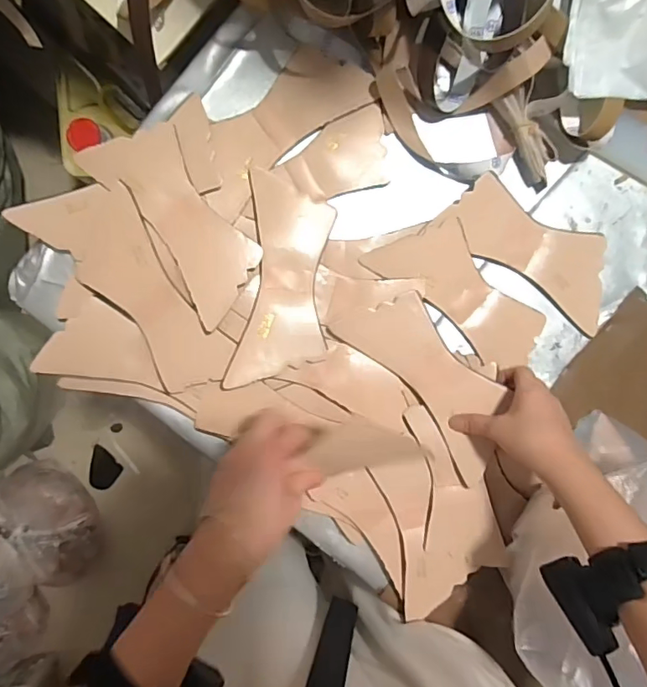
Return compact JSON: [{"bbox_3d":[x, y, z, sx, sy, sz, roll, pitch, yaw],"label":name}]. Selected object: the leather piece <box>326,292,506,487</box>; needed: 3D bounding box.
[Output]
[{"bbox_3d":[0.118,0.038,0.546,0.089,0.008,0.216,-41,88,8],"label":"leather piece"}]

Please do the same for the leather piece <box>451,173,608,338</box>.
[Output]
[{"bbox_3d":[0.239,-0.104,0.553,0.205,0.020,0.088,33,93,-6],"label":"leather piece"}]

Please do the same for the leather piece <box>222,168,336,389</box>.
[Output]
[{"bbox_3d":[-0.041,-0.062,0.533,0.092,0.017,0.217,7,95,-4],"label":"leather piece"}]

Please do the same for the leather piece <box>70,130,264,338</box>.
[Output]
[{"bbox_3d":[-0.147,-0.128,0.522,0.091,0.009,0.208,-37,97,-4],"label":"leather piece"}]

